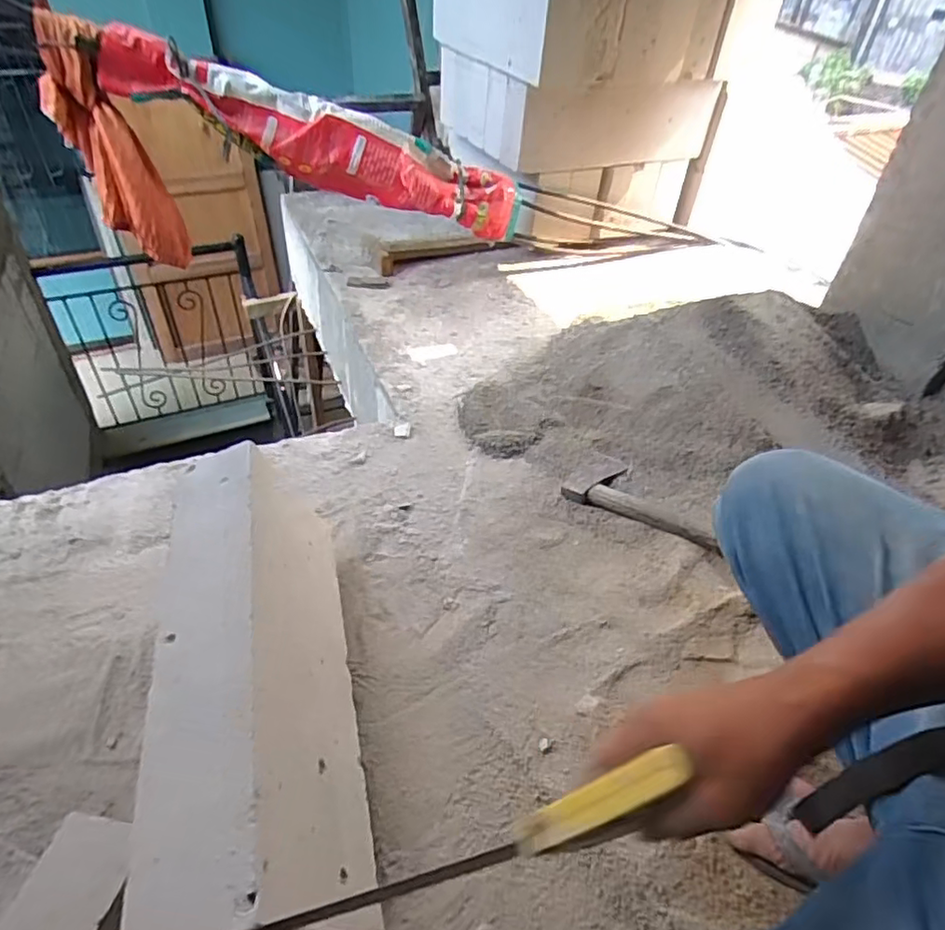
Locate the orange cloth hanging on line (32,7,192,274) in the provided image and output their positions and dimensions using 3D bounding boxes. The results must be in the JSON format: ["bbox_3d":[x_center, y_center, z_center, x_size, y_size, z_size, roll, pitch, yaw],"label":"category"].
[{"bbox_3d":[-0.720,-0.619,1.203,0.179,0.439,0.143,-17,47,-22],"label":"orange cloth hanging on line"}]

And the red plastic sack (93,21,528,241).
[{"bbox_3d":[-0.289,-0.689,1.330,0.902,0.175,0.137,8,35,-29],"label":"red plastic sack"}]

